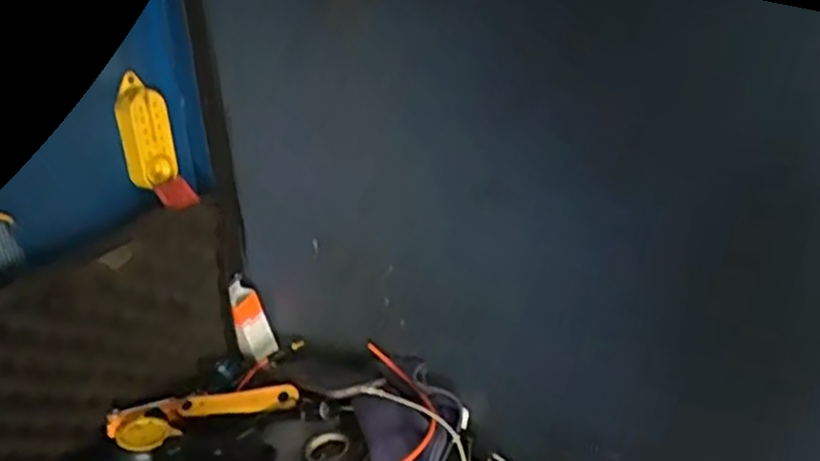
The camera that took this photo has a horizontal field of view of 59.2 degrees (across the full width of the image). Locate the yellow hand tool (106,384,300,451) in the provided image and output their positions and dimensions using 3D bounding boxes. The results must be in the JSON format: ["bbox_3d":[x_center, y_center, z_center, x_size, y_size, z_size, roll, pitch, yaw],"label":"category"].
[{"bbox_3d":[-0.220,0.191,0.767,0.198,0.019,0.082,-7,26,-10],"label":"yellow hand tool"}]

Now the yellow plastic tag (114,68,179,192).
[{"bbox_3d":[-0.278,-0.101,0.762,0.051,0.107,0.022,-16,28,-26],"label":"yellow plastic tag"}]

